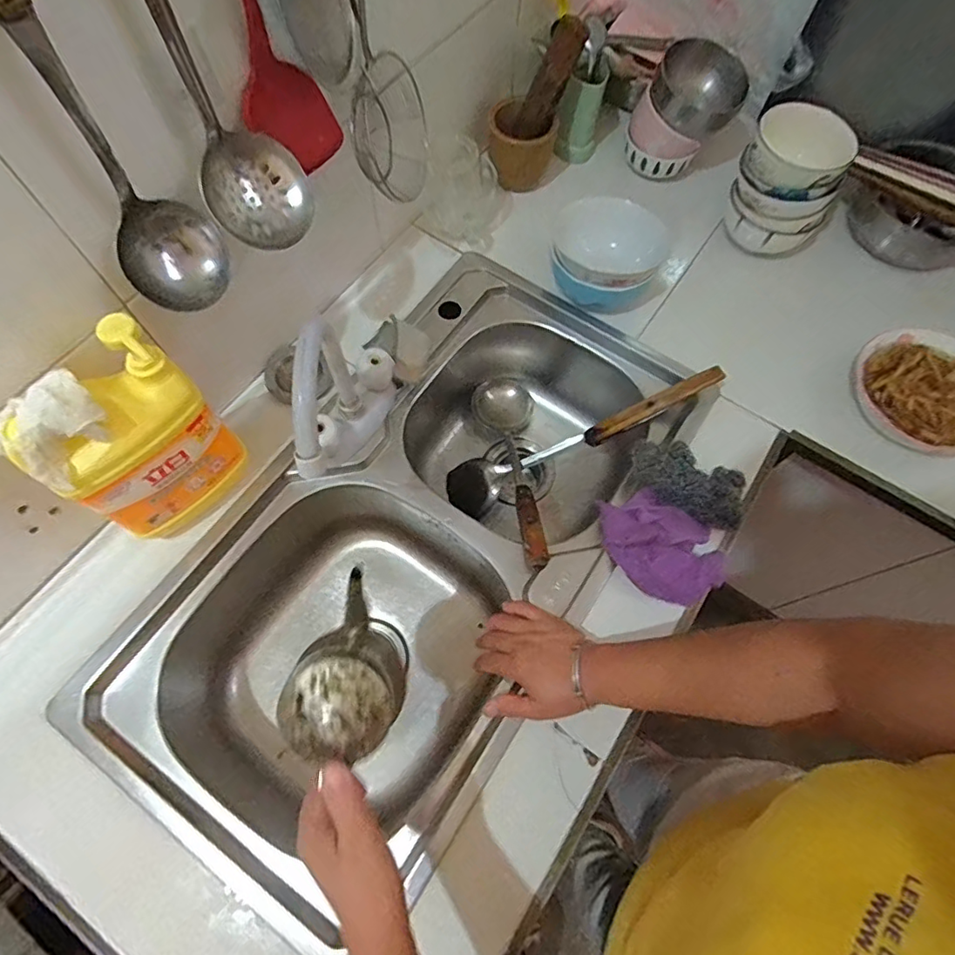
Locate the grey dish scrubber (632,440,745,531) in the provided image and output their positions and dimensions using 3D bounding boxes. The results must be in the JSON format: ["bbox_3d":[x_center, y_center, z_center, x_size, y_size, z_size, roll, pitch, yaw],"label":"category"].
[{"bbox_3d":[0.245,0.002,0.641,0.135,0.020,0.075,30,71,10],"label":"grey dish scrubber"}]

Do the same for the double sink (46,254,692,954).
[{"bbox_3d":[-0.078,0.086,0.719,0.394,0.190,0.732,39,73,13],"label":"double sink"}]

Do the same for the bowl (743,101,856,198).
[{"bbox_3d":[0.407,-0.413,0.698,0.117,0.061,0.114,0,69,-1],"label":"bowl"}]

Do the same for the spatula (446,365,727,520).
[{"bbox_3d":[0.120,-0.052,0.741,0.397,0.063,0.078,-25,67,26],"label":"spatula"}]

